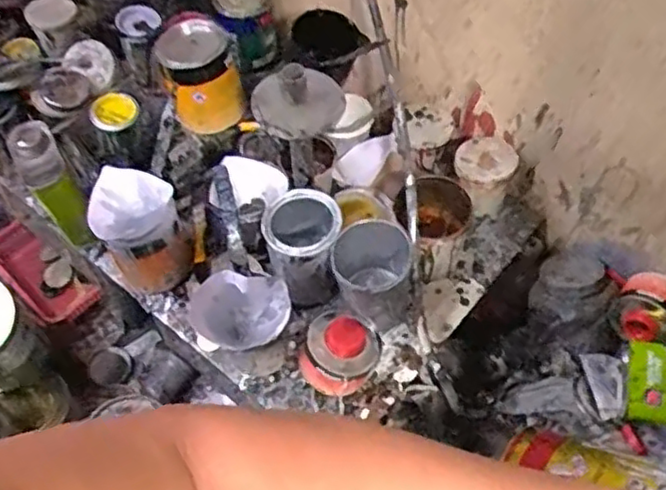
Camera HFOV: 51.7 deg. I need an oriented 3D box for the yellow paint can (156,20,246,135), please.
[{"bbox_3d":[-0.193,-0.242,1.020,0.099,0.134,0.104,0,56,1],"label":"yellow paint can"}]

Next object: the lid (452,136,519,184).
[{"bbox_3d":[0.224,-0.125,1.020,0.083,0.018,0.088,-10,58,16],"label":"lid"}]

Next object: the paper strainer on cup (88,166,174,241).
[{"bbox_3d":[-0.272,-0.047,0.907,0.100,0.056,0.089,18,58,13],"label":"paper strainer on cup"}]

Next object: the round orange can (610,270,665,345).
[{"bbox_3d":[0.448,0.095,0.973,0.099,0.076,0.086,32,62,20],"label":"round orange can"}]

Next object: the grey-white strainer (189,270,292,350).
[{"bbox_3d":[-0.118,0.091,0.875,0.127,0.068,0.095,5,56,5],"label":"grey-white strainer"}]

